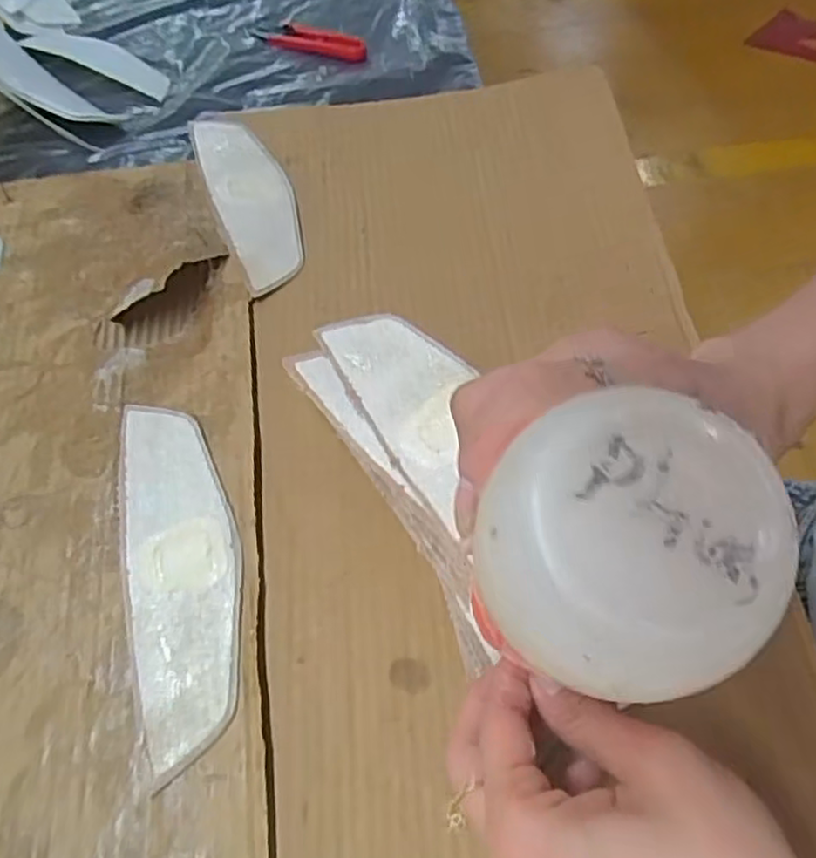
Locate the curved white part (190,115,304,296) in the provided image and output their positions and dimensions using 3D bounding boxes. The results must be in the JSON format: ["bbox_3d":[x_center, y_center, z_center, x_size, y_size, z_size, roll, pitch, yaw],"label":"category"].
[{"bbox_3d":[-0.103,-0.154,0.455,0.049,0.009,0.173,-19,59,-10],"label":"curved white part"}]

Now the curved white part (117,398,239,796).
[{"bbox_3d":[-0.103,0.060,0.318,0.051,0.005,0.171,-12,58,-6],"label":"curved white part"}]

